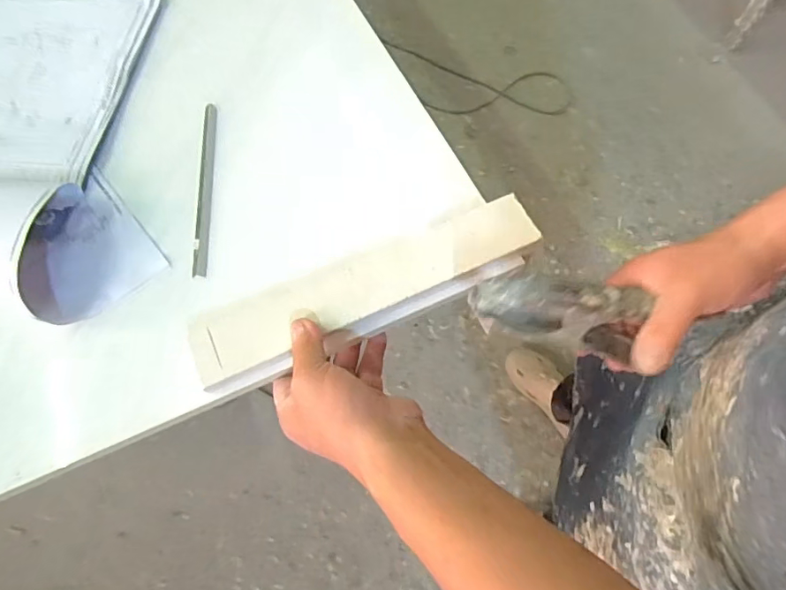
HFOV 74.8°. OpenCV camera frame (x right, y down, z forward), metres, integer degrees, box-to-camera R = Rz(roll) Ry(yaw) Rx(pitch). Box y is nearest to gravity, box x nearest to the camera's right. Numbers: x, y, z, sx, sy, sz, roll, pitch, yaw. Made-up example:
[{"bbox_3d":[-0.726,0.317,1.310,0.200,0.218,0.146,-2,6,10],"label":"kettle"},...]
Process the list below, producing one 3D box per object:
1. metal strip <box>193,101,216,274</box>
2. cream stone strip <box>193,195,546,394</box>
[{"bbox_3d":[-0.176,-0.102,0.480,0.015,0.010,0.191,-5,67,-3],"label":"metal strip"},{"bbox_3d":[-0.017,-0.006,0.422,0.289,0.018,0.067,-22,69,-9],"label":"cream stone strip"}]

